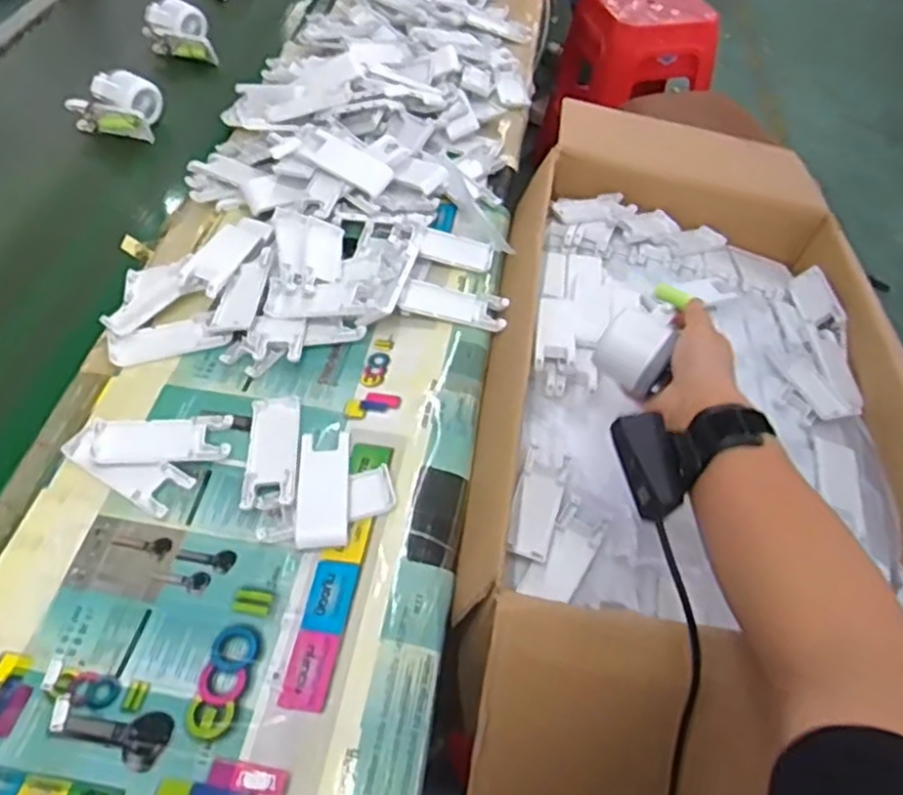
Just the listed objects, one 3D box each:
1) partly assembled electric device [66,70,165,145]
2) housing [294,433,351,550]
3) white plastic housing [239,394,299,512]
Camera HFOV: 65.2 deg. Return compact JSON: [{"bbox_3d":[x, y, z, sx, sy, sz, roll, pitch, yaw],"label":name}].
[{"bbox_3d":[-0.416,-0.366,0.880,0.098,0.063,0.072,5,51,1],"label":"partly assembled electric device"},{"bbox_3d":[-0.099,0.072,0.551,0.039,0.011,0.099,-1,51,-4],"label":"housing"},{"bbox_3d":[-0.144,0.043,0.571,0.040,0.018,0.106,-2,51,-5],"label":"white plastic housing"}]

